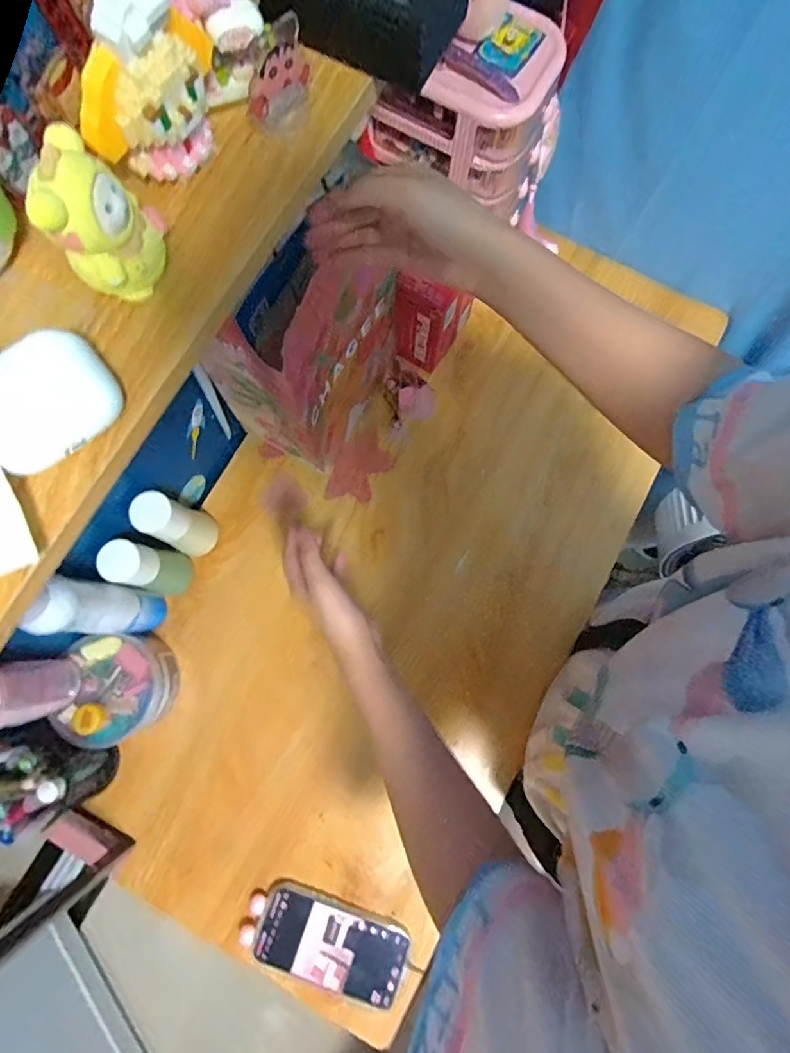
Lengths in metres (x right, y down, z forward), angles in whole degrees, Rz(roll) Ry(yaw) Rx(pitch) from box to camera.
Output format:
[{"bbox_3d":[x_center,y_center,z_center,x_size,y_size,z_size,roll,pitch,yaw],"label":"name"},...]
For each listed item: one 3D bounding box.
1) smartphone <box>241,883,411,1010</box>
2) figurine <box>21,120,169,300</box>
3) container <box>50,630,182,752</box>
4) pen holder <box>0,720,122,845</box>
[{"bbox_3d":[-0.075,0.456,0.561,0.176,0.013,0.079,21,79,0],"label":"smartphone"},{"bbox_3d":[-0.113,-0.118,0.199,0.026,0.051,0.039,5,79,0],"label":"figurine"},{"bbox_3d":[-0.313,0.187,0.593,0.108,0.078,0.120,10,79,1],"label":"container"},{"bbox_3d":[-0.369,0.252,0.498,0.091,0.215,0.097,-25,80,-5],"label":"pen holder"}]

